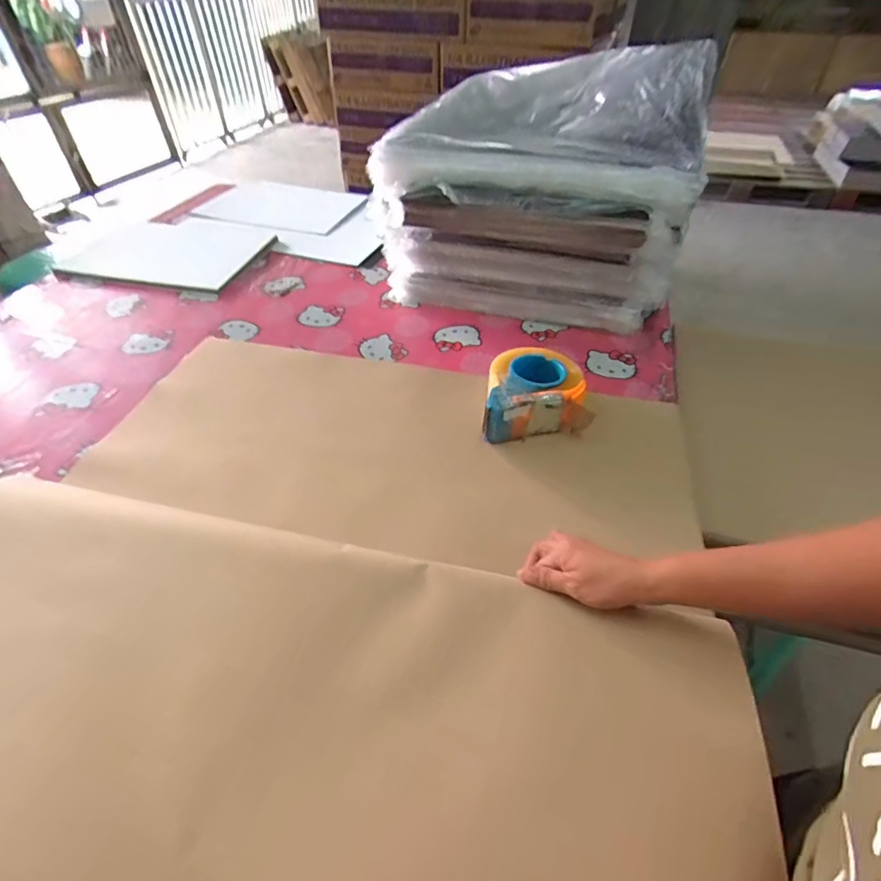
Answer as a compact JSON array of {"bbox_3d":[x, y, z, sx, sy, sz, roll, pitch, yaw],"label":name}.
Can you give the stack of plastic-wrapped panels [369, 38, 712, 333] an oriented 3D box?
[{"bbox_3d":[0.160,-0.448,0.866,0.495,0.354,0.340,14,47,14],"label":"stack of plastic-wrapped panels"}]

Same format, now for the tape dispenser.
[{"bbox_3d":[0.133,-0.069,0.689,0.141,0.059,0.144,2,45,3],"label":"tape dispenser"}]

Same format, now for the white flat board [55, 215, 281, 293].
[{"bbox_3d":[-0.577,-0.411,1.055,0.390,0.019,0.288,7,46,8],"label":"white flat board"}]

